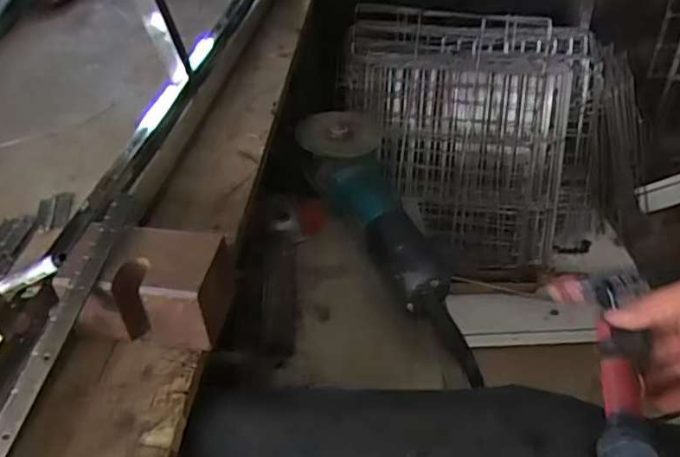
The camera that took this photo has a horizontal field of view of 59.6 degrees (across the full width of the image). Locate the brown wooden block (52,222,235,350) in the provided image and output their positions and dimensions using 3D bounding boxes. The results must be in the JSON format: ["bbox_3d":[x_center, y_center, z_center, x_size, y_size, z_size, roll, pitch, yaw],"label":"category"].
[{"bbox_3d":[-0.138,0.043,0.446,0.112,0.069,0.073,2,42,6],"label":"brown wooden block"}]

